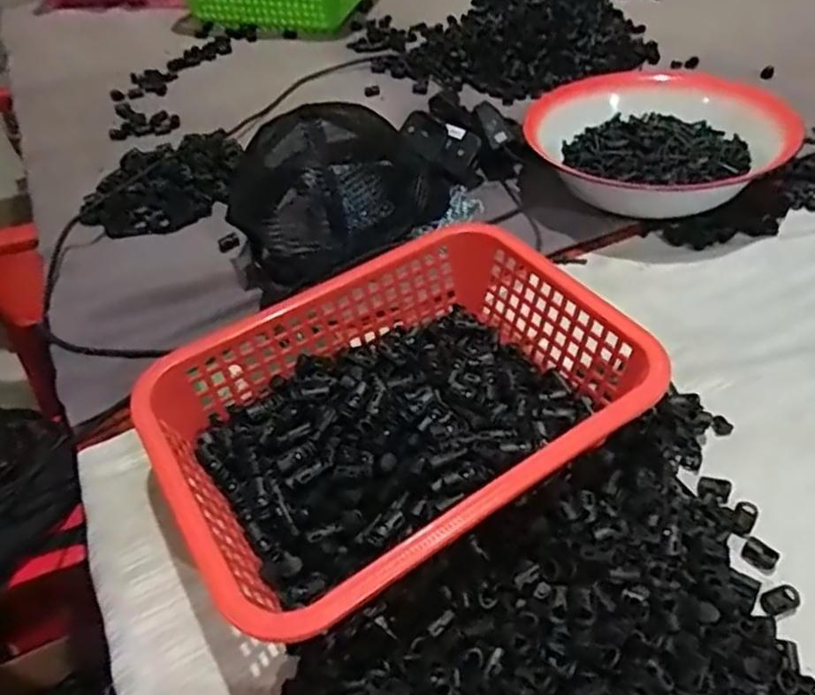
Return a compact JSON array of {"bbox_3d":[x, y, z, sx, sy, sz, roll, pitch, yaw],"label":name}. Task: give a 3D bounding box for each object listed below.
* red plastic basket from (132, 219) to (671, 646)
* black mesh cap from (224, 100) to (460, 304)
[{"bbox_3d":[-0.004,0.047,0.452,0.289,0.085,0.213,-28,51,-21],"label":"red plastic basket"},{"bbox_3d":[-0.049,-0.149,0.603,0.225,0.115,0.096,-28,51,-21],"label":"black mesh cap"}]

